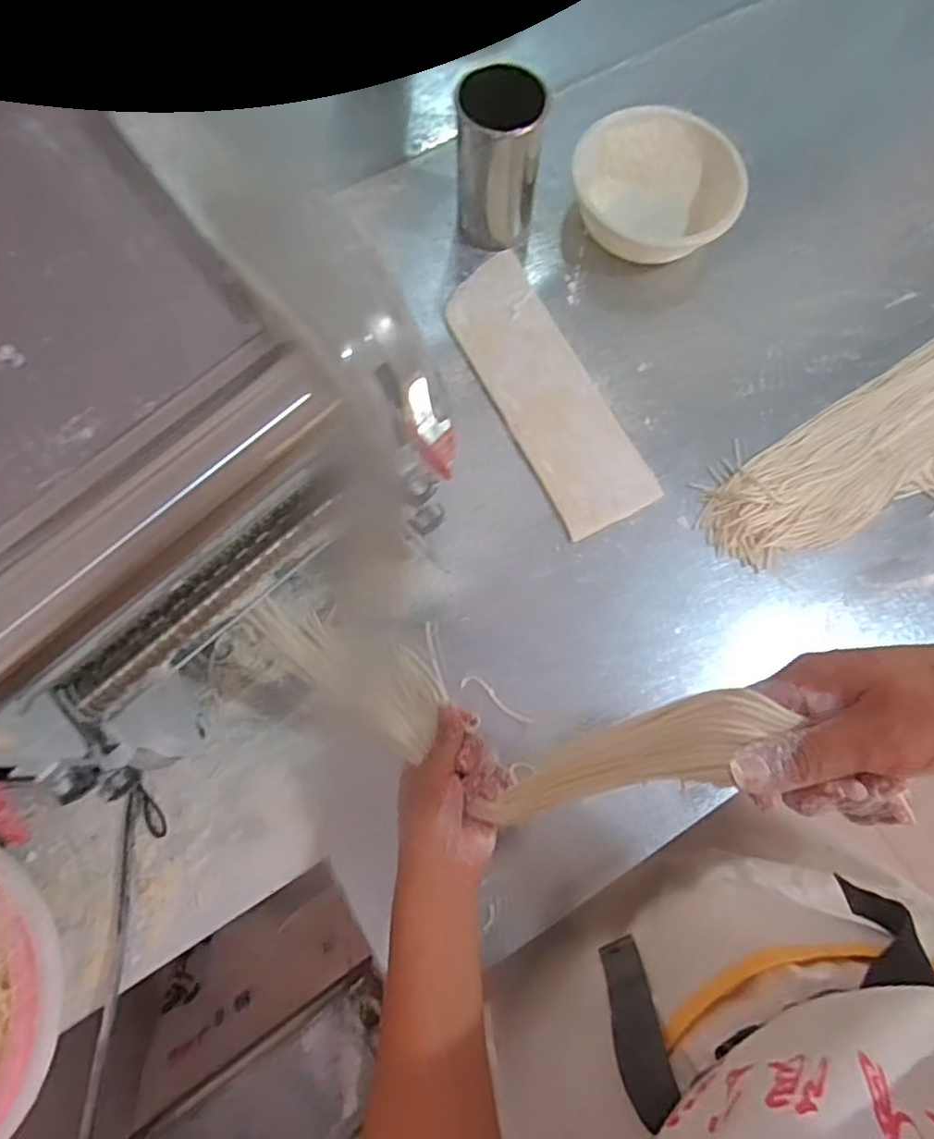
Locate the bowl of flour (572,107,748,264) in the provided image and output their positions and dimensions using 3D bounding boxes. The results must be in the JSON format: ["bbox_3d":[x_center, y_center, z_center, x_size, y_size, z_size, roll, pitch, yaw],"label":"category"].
[{"bbox_3d":[0.216,-0.442,0.766,0.189,0.059,0.169,0,74,-2],"label":"bowl of flour"}]

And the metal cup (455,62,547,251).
[{"bbox_3d":[0.033,-0.436,0.707,0.090,0.156,0.082,1,74,-2],"label":"metal cup"}]

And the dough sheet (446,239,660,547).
[{"bbox_3d":[0.083,-0.199,0.716,0.109,0.007,0.335,-26,77,-9],"label":"dough sheet"}]

